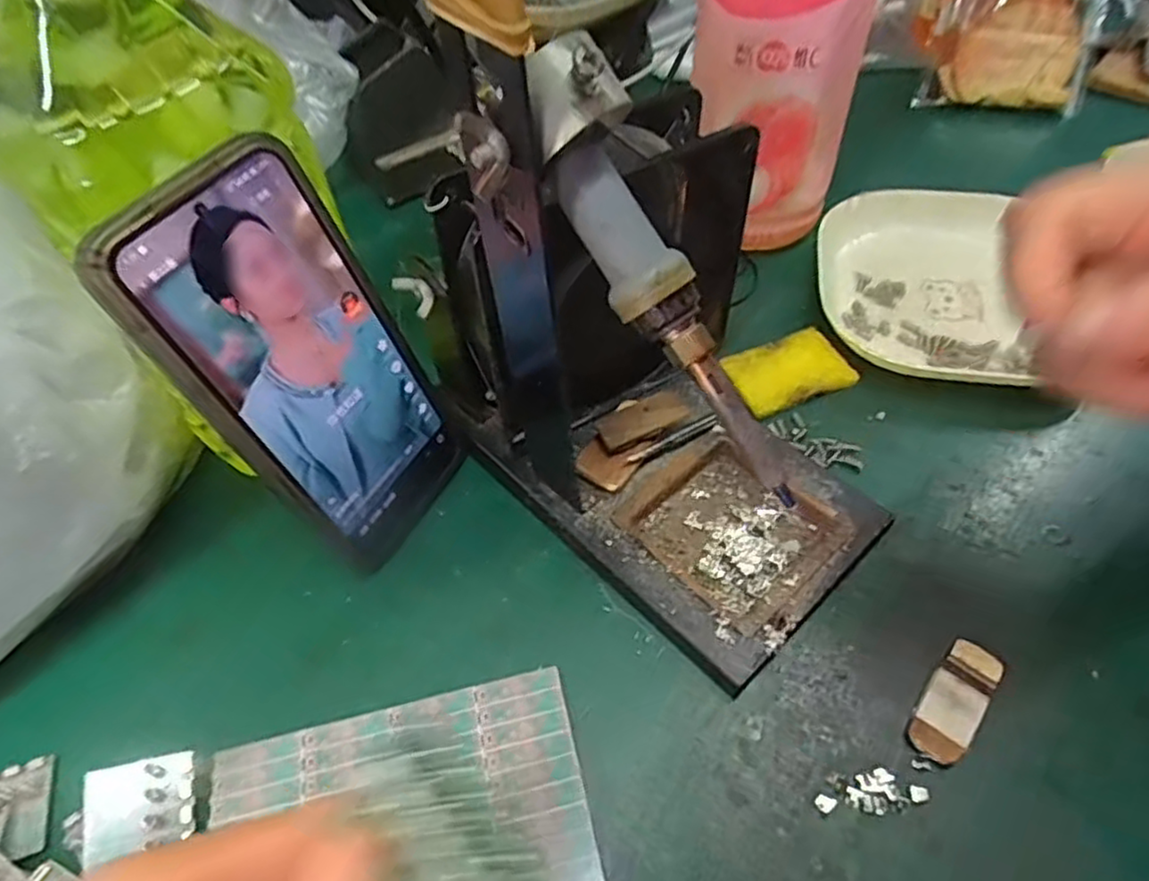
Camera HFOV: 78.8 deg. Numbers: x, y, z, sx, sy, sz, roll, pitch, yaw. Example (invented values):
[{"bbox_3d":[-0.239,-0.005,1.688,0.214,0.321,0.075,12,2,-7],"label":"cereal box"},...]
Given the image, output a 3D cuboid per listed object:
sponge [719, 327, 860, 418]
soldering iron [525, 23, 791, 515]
[{"bbox_3d":[0.106,-0.036,0.348,0.055,0.007,0.039,-20,54,-11],"label":"sponge"},{"bbox_3d":[0.026,-0.040,0.188,0.025,0.134,0.025,-41,19,-24],"label":"soldering iron"}]

